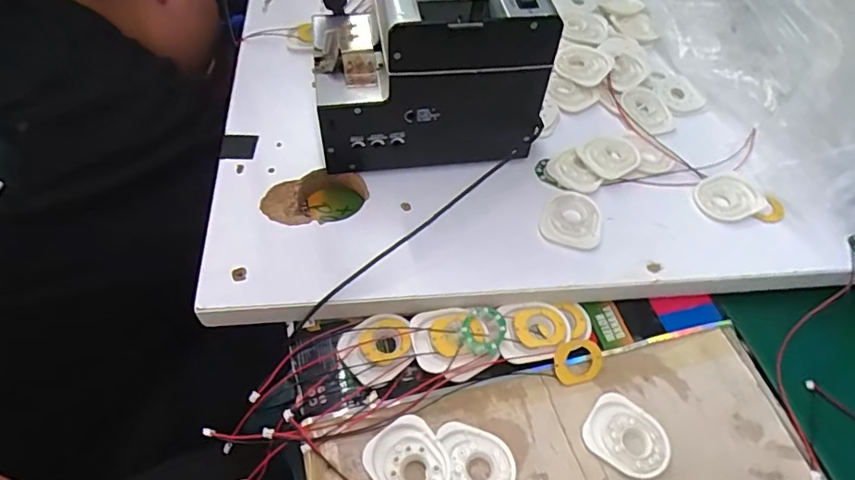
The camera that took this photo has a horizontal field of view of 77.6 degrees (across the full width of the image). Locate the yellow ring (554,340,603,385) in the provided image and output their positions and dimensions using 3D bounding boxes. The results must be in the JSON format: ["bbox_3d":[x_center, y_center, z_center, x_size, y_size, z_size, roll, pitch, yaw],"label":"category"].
[{"bbox_3d":[0.117,0.093,0.410,0.042,0.006,0.031,-10,83,-21],"label":"yellow ring"}]

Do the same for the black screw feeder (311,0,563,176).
[{"bbox_3d":[-0.006,-0.159,0.460,0.177,0.150,0.141,-6,55,-8],"label":"black screw feeder"}]

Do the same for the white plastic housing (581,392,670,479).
[{"bbox_3d":[0.143,0.141,0.379,0.057,0.005,0.048,35,59,20],"label":"white plastic housing"}]

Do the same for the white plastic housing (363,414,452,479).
[{"bbox_3d":[-0.012,0.150,0.354,0.049,0.008,0.056,-32,62,-24],"label":"white plastic housing"}]

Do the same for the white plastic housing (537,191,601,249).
[{"bbox_3d":[0.125,-0.019,0.454,0.049,0.005,0.053,20,55,11],"label":"white plastic housing"}]

